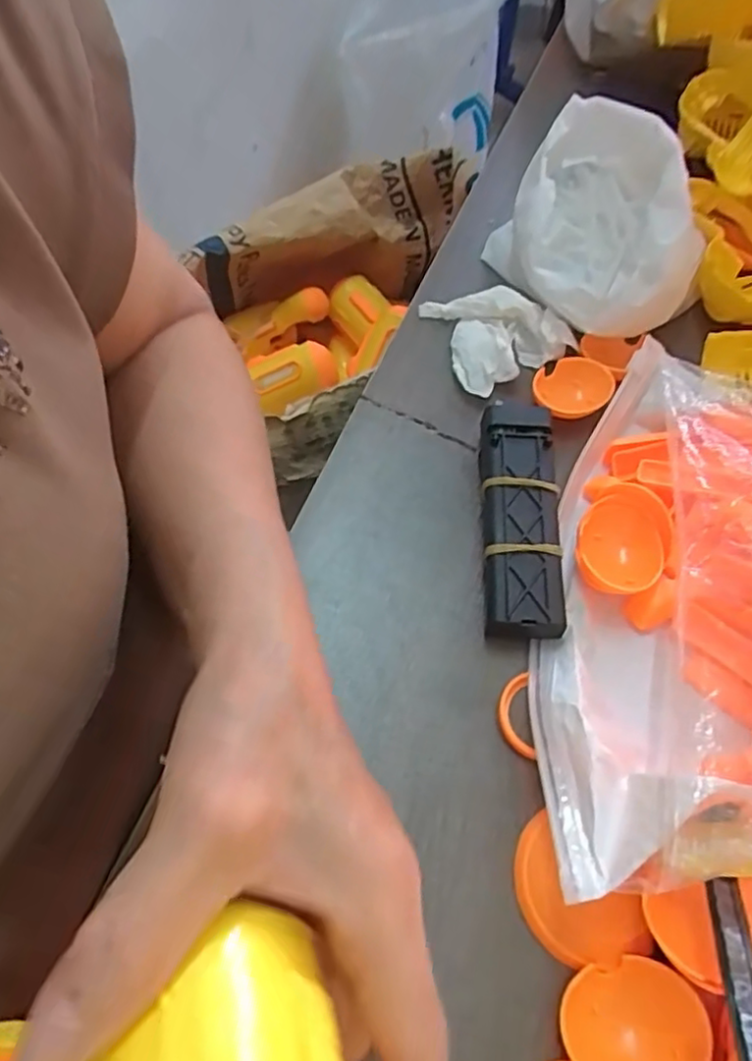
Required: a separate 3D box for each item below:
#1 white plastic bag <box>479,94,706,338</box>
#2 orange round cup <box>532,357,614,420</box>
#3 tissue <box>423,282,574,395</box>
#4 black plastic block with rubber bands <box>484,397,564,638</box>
[{"bbox_3d":[0.127,-0.173,0.367,0.116,0.065,0.125,25,61,12],"label":"white plastic bag"},{"bbox_3d":[0.101,-0.073,0.340,0.038,0.014,0.034,19,60,8],"label":"orange round cup"},{"bbox_3d":[0.066,-0.109,0.361,0.060,0.017,0.066,-19,62,-14],"label":"tissue"},{"bbox_3d":[0.064,-0.008,0.294,0.030,0.021,0.107,4,59,-1],"label":"black plastic block with rubber bands"}]

